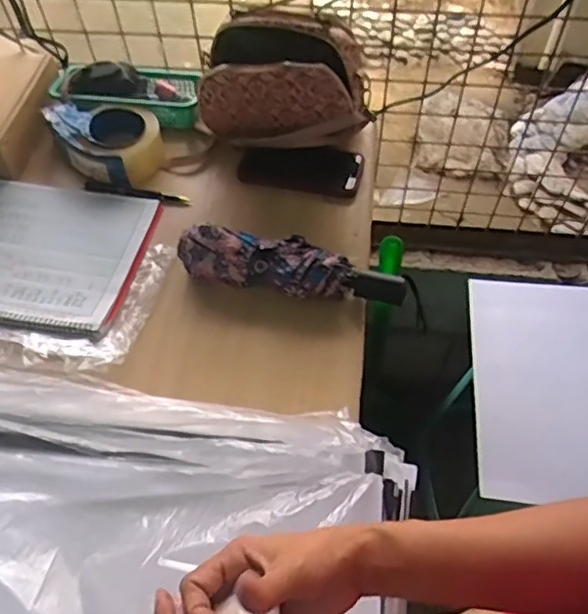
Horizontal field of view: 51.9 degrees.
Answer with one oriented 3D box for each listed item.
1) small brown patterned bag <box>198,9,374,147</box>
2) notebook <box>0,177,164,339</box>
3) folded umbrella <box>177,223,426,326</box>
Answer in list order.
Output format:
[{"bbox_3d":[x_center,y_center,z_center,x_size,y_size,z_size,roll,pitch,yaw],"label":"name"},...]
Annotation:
[{"bbox_3d":[-0.016,-0.299,0.813,0.221,0.139,0.115,-1,56,2],"label":"small brown patterned bag"},{"bbox_3d":[-0.341,-0.075,0.770,0.294,0.020,0.235,9,54,10],"label":"notebook"},{"bbox_3d":[-0.001,-0.043,0.695,0.277,0.057,0.054,12,57,10],"label":"folded umbrella"}]

